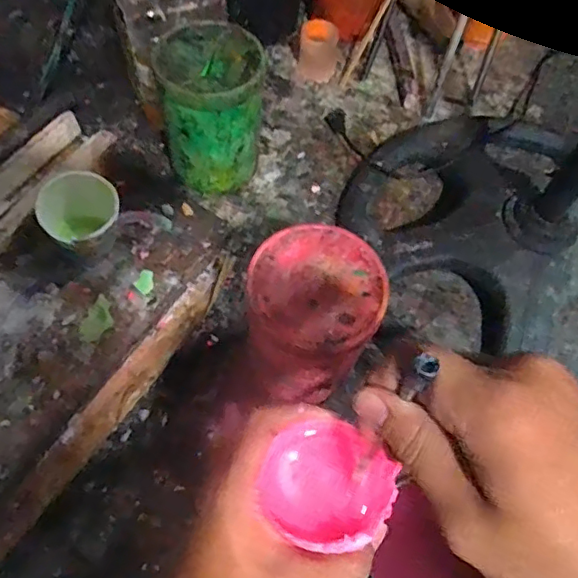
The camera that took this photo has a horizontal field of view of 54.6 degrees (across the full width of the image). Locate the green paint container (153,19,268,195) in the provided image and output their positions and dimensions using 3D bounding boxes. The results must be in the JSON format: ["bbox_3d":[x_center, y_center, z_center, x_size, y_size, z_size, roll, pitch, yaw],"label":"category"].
[{"bbox_3d":[-0.100,-0.231,0.756,0.127,0.194,0.126,2,61,-1],"label":"green paint container"}]

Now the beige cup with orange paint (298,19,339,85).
[{"bbox_3d":[0.051,-0.395,0.916,0.063,0.093,0.066,1,61,-3],"label":"beige cup with orange paint"}]

